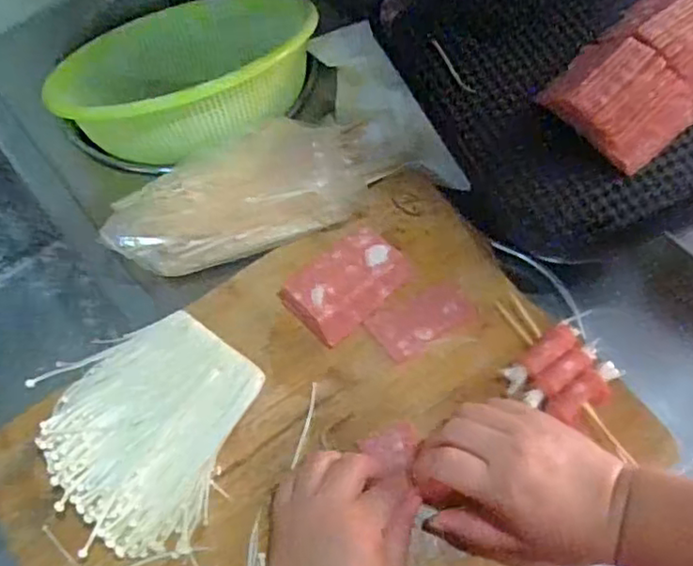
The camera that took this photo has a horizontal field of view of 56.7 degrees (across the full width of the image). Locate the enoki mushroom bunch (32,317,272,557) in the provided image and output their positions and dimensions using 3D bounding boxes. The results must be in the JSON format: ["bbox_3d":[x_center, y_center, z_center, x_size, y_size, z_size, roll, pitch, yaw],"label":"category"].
[{"bbox_3d":[-0.139,0.095,0.429,0.131,0.050,0.140,-1,64,2],"label":"enoki mushroom bunch"}]

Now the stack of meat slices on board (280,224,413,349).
[{"bbox_3d":[0.000,0.000,0.478,0.086,0.028,0.059,-41,69,-16],"label":"stack of meat slices on board"}]

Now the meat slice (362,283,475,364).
[{"bbox_3d":[0.057,0.025,0.477,0.079,0.008,0.038,-27,73,-22],"label":"meat slice"}]

